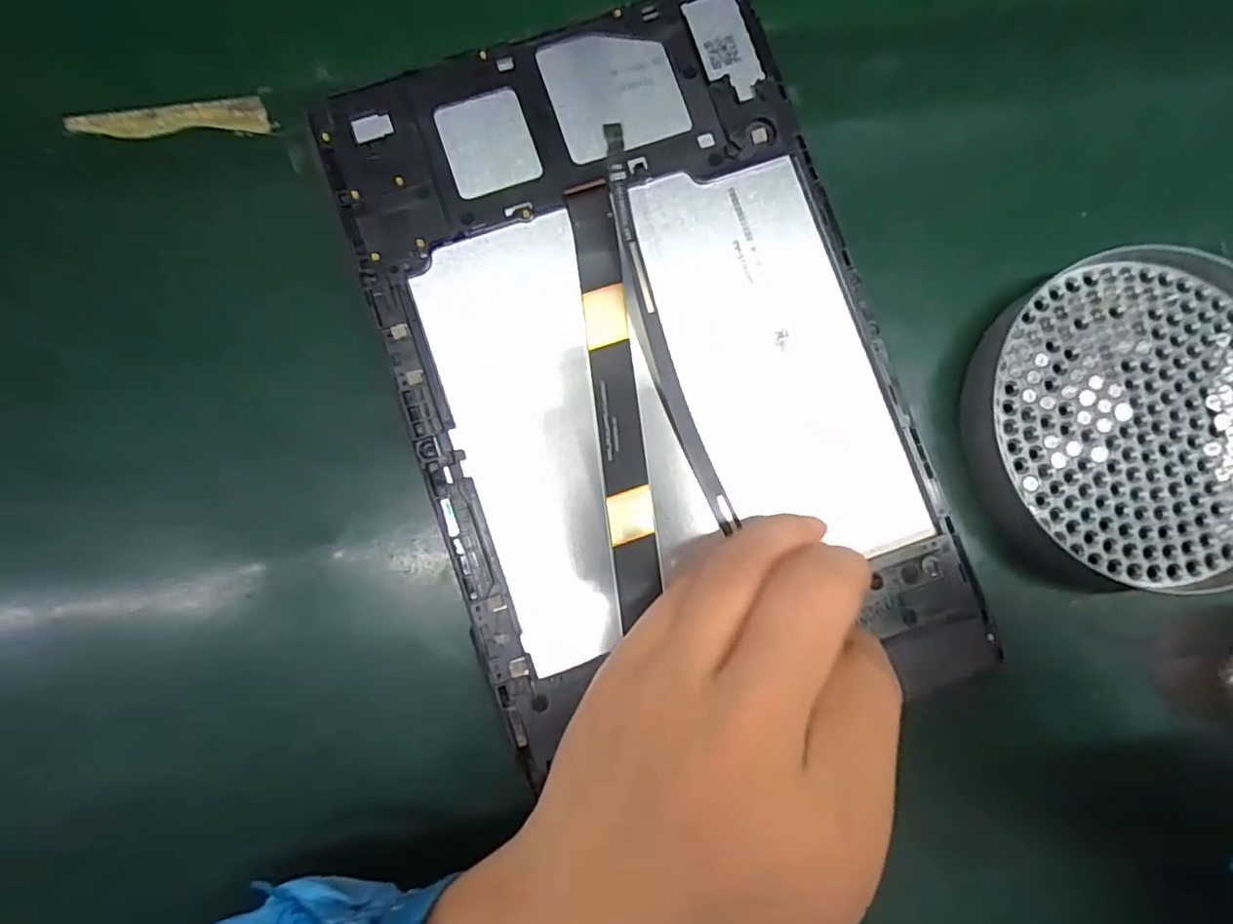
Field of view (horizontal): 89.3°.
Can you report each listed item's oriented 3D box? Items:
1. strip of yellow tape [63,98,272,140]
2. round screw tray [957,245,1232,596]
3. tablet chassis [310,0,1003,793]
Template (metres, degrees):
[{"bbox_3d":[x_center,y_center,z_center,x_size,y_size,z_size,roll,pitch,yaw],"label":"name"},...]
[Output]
[{"bbox_3d":[-0.160,-0.123,0.224,0.068,0.004,0.016,-5,71,-3],"label":"strip of yellow tape"},{"bbox_3d":[0.176,-0.014,0.216,0.114,0.032,0.112,0,84,-1],"label":"round screw tray"},{"bbox_3d":[0.008,-0.031,0.196,0.146,0.011,0.221,-18,87,-3],"label":"tablet chassis"}]

